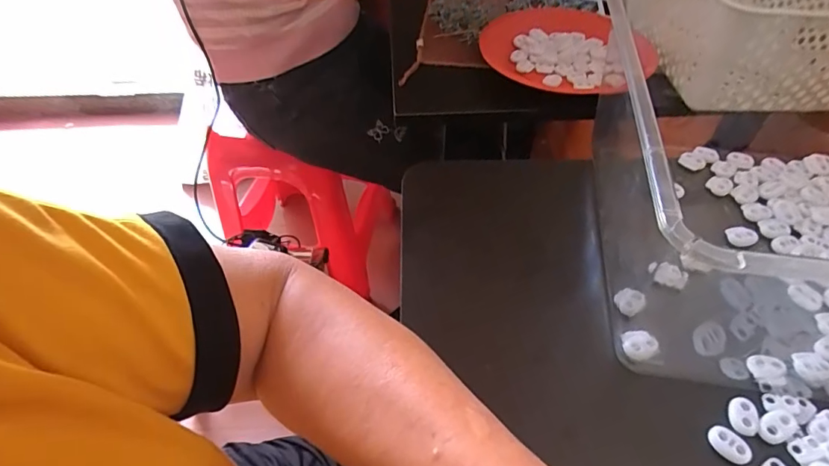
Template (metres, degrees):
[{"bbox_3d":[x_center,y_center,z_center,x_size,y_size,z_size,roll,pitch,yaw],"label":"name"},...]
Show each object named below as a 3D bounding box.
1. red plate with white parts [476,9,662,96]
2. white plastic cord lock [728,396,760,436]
[{"bbox_3d":[0.183,-0.230,0.585,0.196,0.016,0.197,-1,48,1],"label":"red plate with white parts"},{"bbox_3d":[0.201,0.112,0.287,0.015,0.004,0.022,14,50,13],"label":"white plastic cord lock"}]

